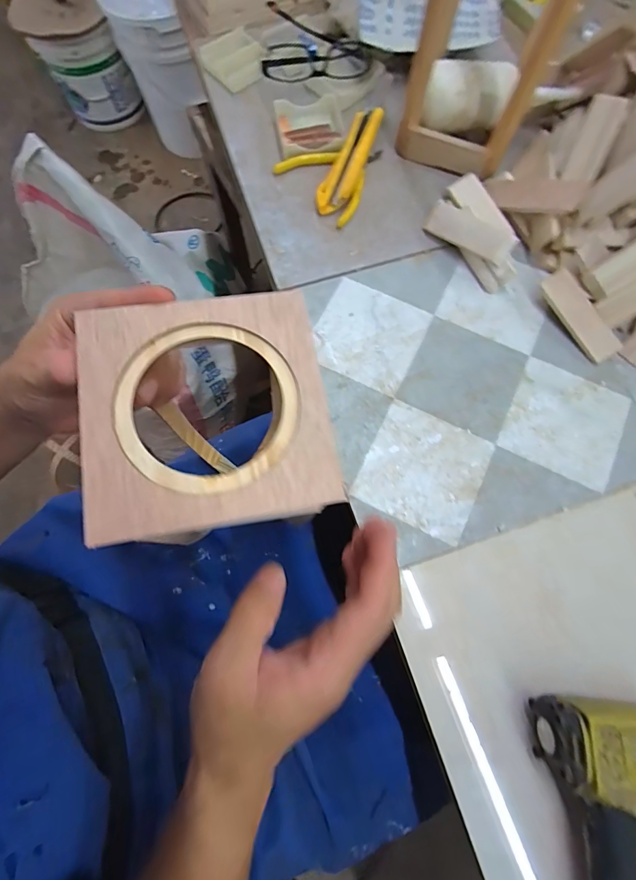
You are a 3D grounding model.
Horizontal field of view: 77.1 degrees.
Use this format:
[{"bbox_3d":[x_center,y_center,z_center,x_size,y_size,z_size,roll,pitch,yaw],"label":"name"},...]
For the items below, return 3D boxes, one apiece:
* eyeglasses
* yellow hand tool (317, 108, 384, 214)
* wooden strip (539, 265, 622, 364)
[{"bbox_3d":[-0.007,-0.488,0.488,0.132,0.036,0.095,-9,74,-2],"label":"eyeglasses"},{"bbox_3d":[0.037,-0.316,0.452,0.033,0.031,0.133,23,75,7],"label":"yellow hand tool"},{"bbox_3d":[0.263,-0.124,0.402,0.028,0.007,0.097,-35,86,21],"label":"wooden strip"}]

